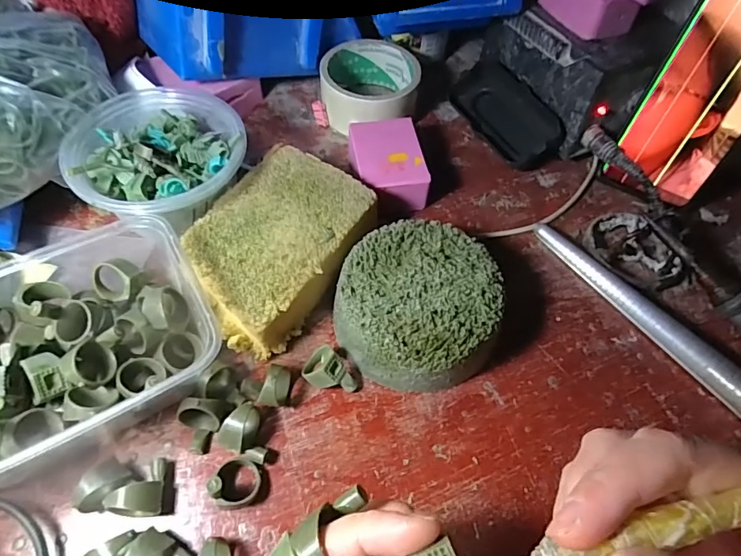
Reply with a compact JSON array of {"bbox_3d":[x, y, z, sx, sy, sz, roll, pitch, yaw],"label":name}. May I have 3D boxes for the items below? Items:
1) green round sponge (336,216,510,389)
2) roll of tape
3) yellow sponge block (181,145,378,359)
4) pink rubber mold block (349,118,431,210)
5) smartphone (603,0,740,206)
[{"bbox_3d":[0.030,0.017,0.298,0.101,0.045,0.101,1,58,-2],"label":"green round sponge"},{"bbox_3d":[-0.001,-0.168,0.411,0.084,0.043,0.088,1,58,-2],"label":"roll of tape"},{"bbox_3d":[-0.063,-0.019,0.316,0.095,0.044,0.135,29,62,15],"label":"yellow sponge block"},{"bbox_3d":[0.013,-0.088,0.369,0.054,0.035,0.081,-7,59,-7],"label":"pink rubber mold block"},{"bbox_3d":[0.234,-0.128,0.322,0.072,0.152,0.008,30,44,17],"label":"smartphone"}]

